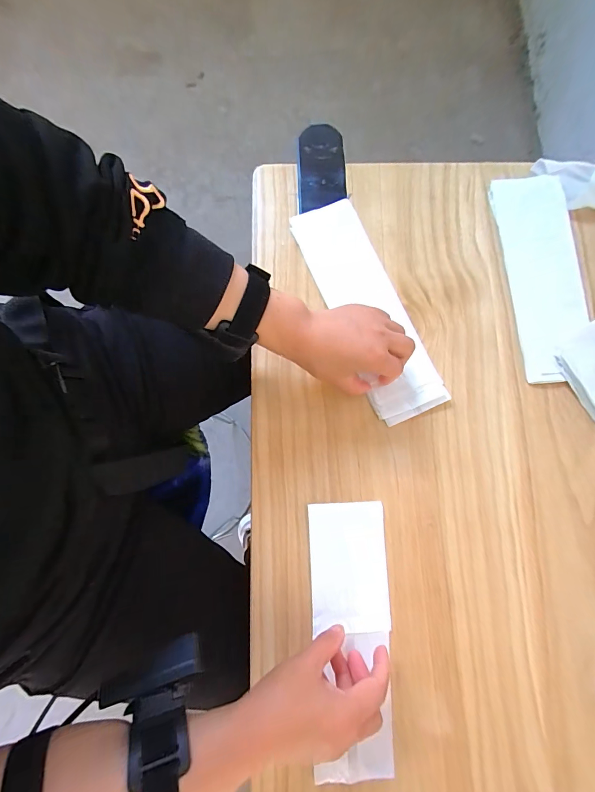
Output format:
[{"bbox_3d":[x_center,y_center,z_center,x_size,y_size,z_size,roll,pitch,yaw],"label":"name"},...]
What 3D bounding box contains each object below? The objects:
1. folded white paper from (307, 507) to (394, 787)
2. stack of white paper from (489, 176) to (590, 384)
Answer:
[{"bbox_3d":[0.057,0.239,0.345,0.081,0.010,0.250,-4,80,-1],"label":"folded white paper"},{"bbox_3d":[0.290,-0.146,0.402,0.077,0.015,0.255,-3,80,-1],"label":"stack of white paper"}]

